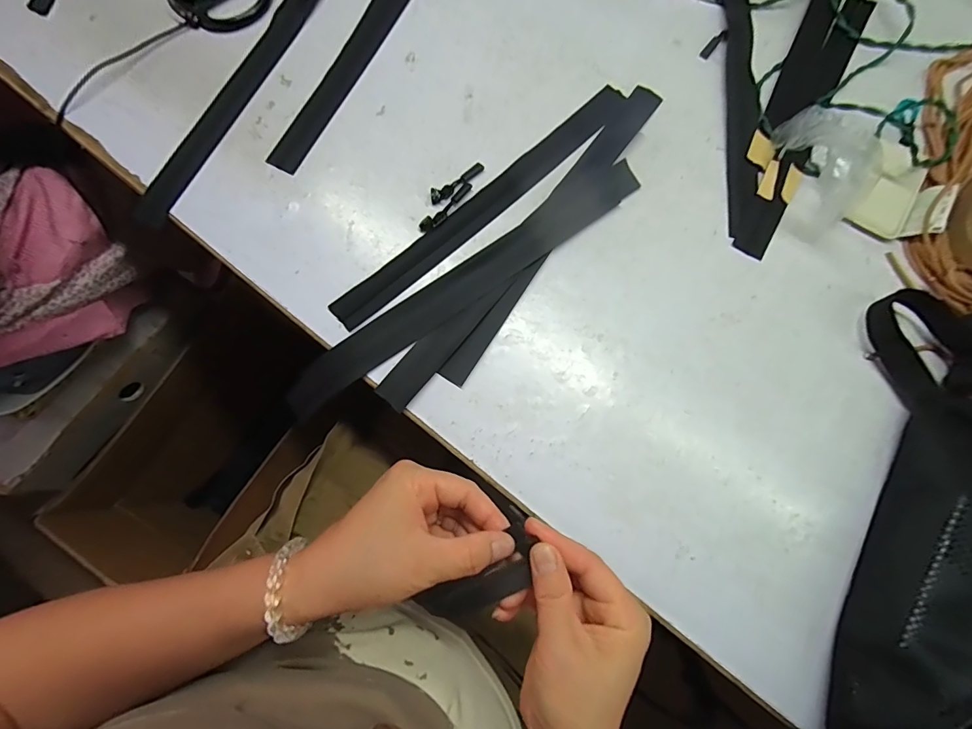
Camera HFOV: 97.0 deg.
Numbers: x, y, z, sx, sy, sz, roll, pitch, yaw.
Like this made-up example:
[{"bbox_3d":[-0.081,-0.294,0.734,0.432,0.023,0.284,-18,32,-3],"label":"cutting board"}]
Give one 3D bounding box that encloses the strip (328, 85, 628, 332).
[{"bbox_3d":[0.003,-0.154,0.402,0.349,0.004,0.030,-42,81,-10],"label":"strip"}]

